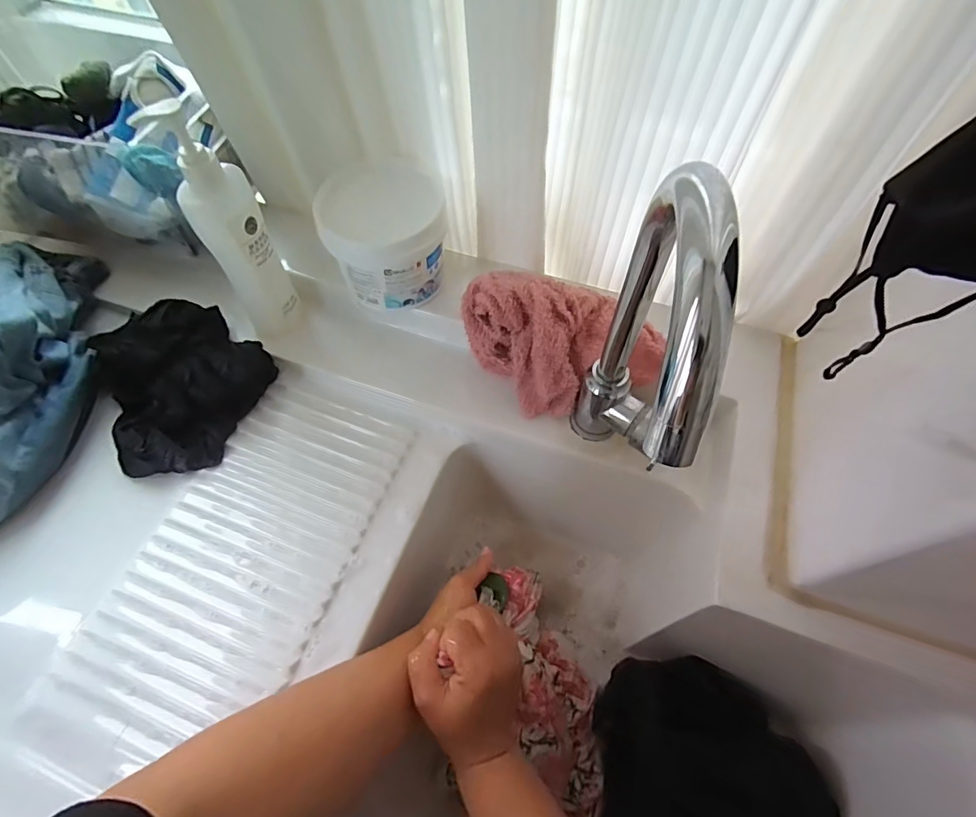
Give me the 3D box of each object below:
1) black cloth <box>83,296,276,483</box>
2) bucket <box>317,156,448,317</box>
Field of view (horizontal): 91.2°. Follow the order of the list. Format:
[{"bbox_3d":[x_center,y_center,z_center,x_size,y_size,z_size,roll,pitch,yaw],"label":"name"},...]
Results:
[{"bbox_3d":[-0.323,-0.024,0.493,0.166,0.054,0.176,31,66,17],"label":"black cloth"},{"bbox_3d":[-0.107,-0.178,0.490,0.115,0.102,0.118,-23,63,-12],"label":"bucket"}]

